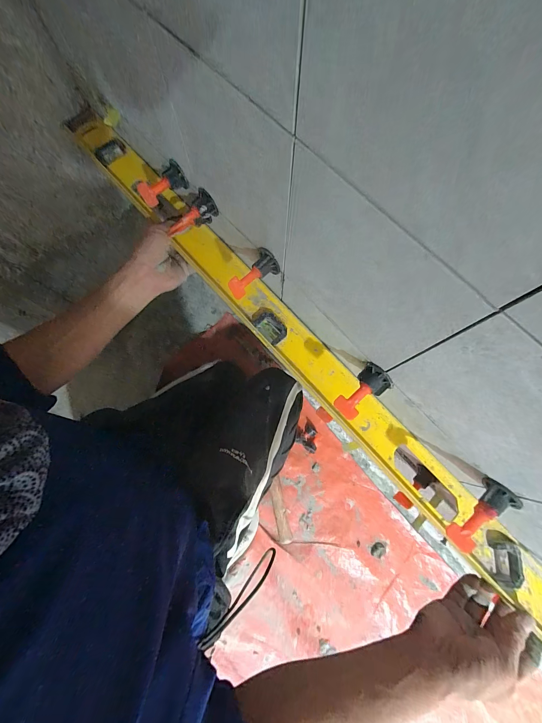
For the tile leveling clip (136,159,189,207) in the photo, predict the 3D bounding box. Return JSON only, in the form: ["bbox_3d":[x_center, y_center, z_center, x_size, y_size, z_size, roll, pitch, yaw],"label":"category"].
[{"bbox_3d":[-0.137,-0.222,0.351,0.058,0.030,0.036,-29,78,-7],"label":"tile leveling clip"}]

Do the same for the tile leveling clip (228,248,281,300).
[{"bbox_3d":[-0.020,-0.093,0.307,0.055,0.024,0.027,-44,80,-9],"label":"tile leveling clip"}]

